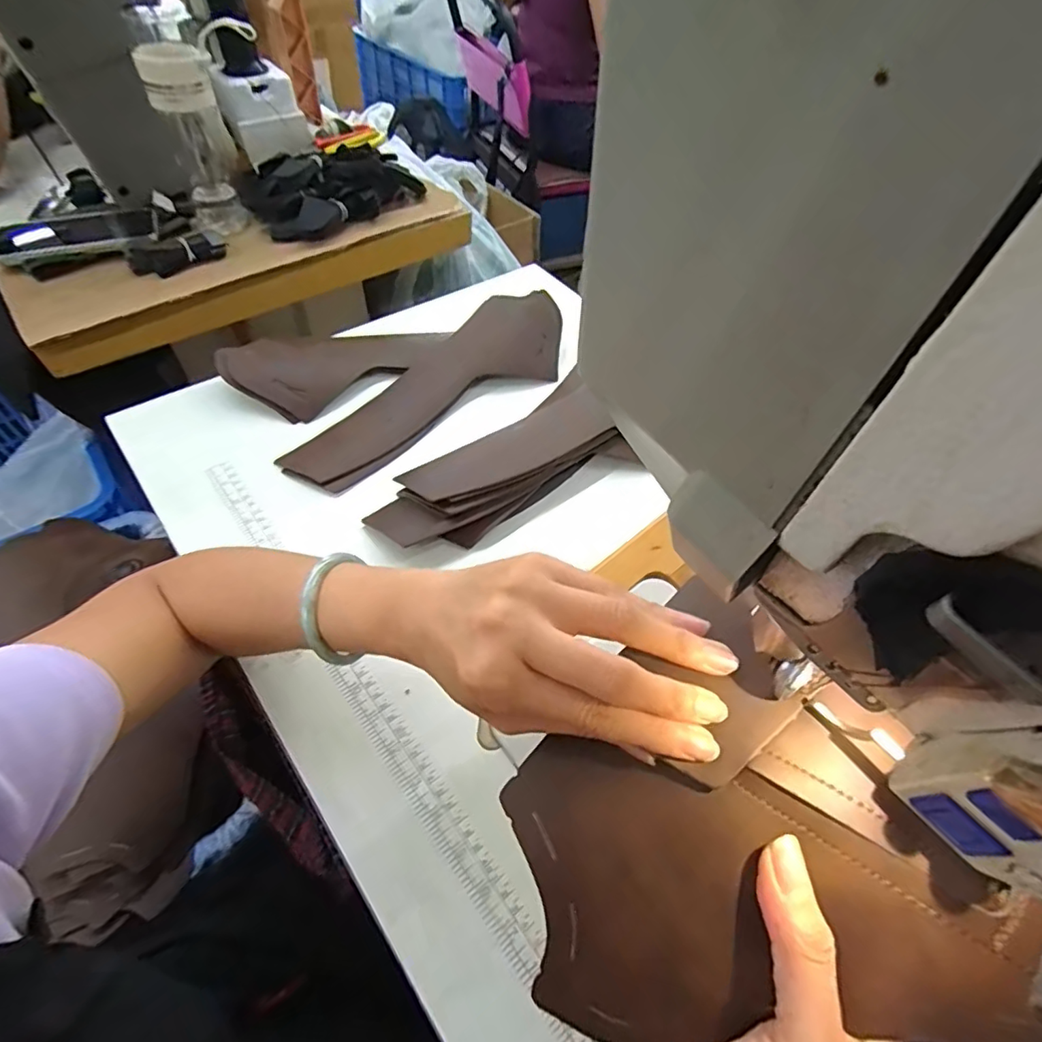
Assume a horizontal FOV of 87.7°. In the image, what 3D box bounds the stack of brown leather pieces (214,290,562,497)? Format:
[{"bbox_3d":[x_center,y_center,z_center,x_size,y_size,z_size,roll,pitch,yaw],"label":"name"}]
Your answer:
[{"bbox_3d":[-0.114,-0.170,0.560,0.321,0.031,0.186,-30,62,-24],"label":"stack of brown leather pieces"}]

